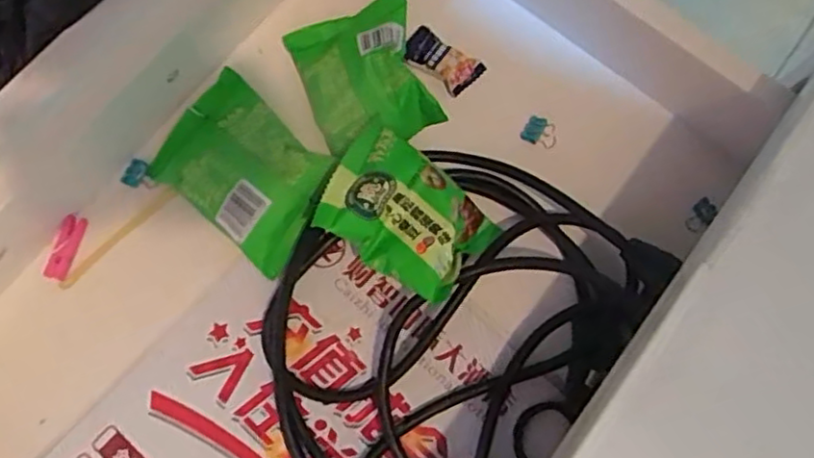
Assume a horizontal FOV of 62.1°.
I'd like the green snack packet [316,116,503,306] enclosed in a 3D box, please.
[{"bbox_3d":[-0.003,-0.008,0.350,0.087,0.024,0.069,42,67,0],"label":"green snack packet"}]

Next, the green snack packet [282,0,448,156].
[{"bbox_3d":[-0.026,-0.088,0.381,0.067,0.029,0.083,-16,76,-5],"label":"green snack packet"}]

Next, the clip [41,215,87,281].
[{"bbox_3d":[-0.188,0.010,0.371,0.014,0.006,0.035,10,75,2],"label":"clip"}]

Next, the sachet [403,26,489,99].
[{"bbox_3d":[0.020,-0.100,0.402,0.047,0.011,0.024,35,77,8],"label":"sachet"}]

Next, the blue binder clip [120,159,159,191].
[{"bbox_3d":[-0.150,-0.030,0.383,0.018,0.006,0.016,25,77,4],"label":"blue binder clip"}]

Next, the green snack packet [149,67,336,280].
[{"bbox_3d":[-0.089,-0.032,0.374,0.094,0.026,0.069,39,79,7],"label":"green snack packet"}]

